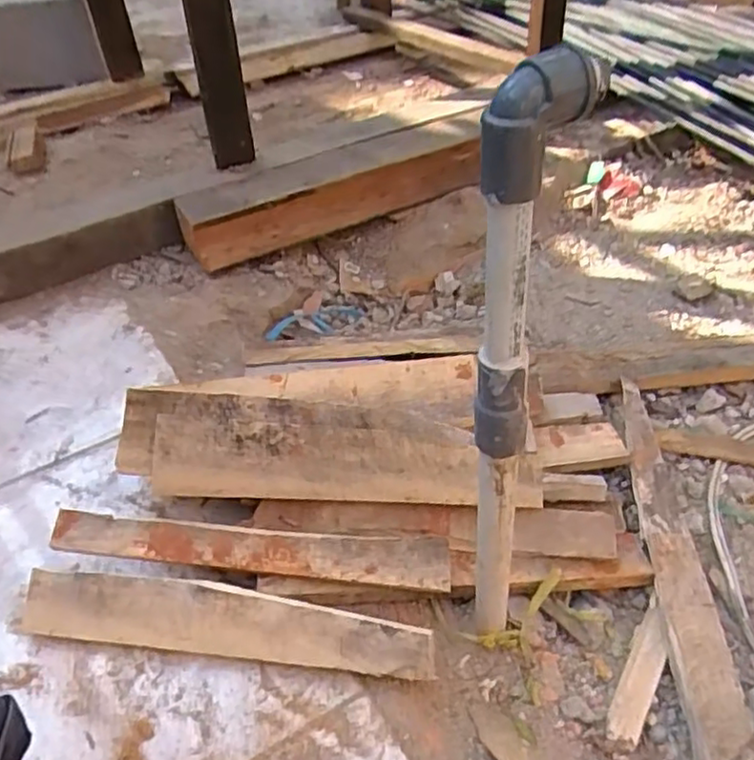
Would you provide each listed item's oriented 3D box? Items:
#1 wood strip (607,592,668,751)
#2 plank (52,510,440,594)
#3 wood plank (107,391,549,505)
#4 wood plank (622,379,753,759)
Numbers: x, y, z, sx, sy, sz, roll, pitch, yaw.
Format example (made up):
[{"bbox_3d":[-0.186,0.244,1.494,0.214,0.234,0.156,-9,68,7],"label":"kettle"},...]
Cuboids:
[{"bbox_3d":[0.226,0.240,0.582,0.027,0.007,0.148,18,47,25],"label":"wood strip"},{"bbox_3d":[-0.111,0.146,0.594,0.342,0.010,0.042,3,66,3],"label":"plank"},{"bbox_3d":[-0.041,0.064,0.631,0.377,0.025,0.092,3,74,-5],"label":"wood plank"},{"bbox_3d":[0.279,0.150,0.661,0.045,0.018,0.419,-6,41,12],"label":"wood plank"}]

